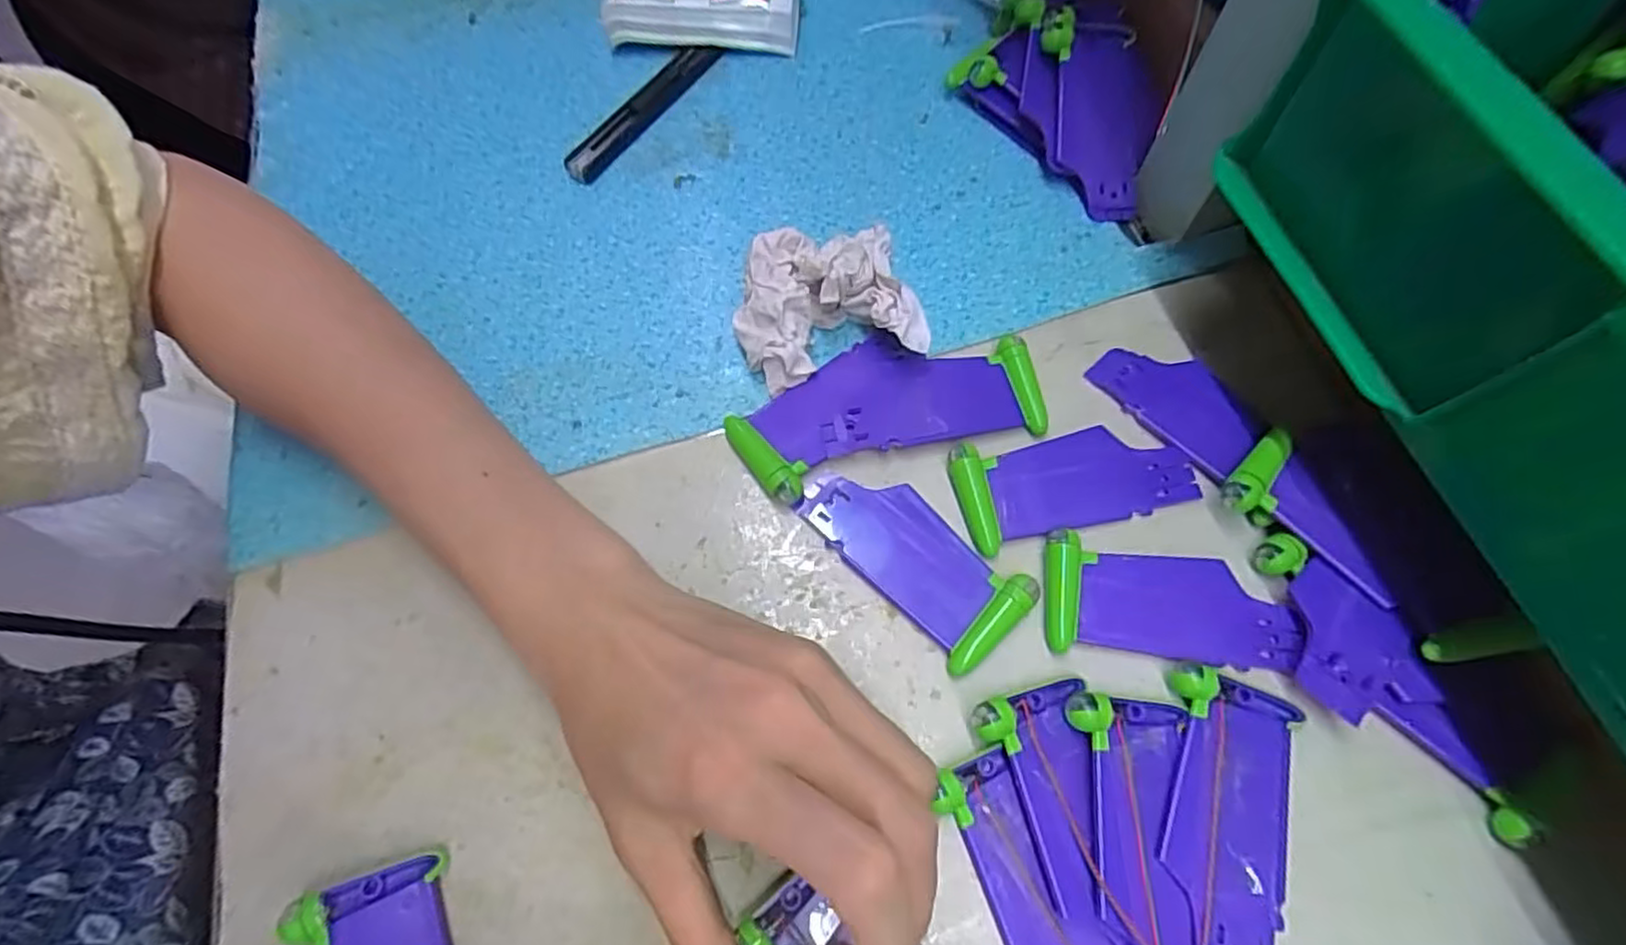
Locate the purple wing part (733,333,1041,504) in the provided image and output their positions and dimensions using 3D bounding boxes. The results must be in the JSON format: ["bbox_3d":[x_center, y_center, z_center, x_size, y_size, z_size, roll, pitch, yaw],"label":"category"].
[{"bbox_3d":[0.030,-0.029,0.288,0.124,0.011,0.057,-16,66,-5],"label":"purple wing part"}]

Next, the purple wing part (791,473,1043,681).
[{"bbox_3d":[0.036,0.029,0.262,0.088,0.008,0.038,41,73,18],"label":"purple wing part"}]

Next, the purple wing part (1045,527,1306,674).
[{"bbox_3d":[0.128,0.046,0.254,0.086,0.008,0.040,5,65,4],"label":"purple wing part"}]

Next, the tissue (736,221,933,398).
[{"bbox_3d":[0.004,-0.069,0.290,0.072,0.038,0.057,-8,65,-2],"label":"tissue"}]

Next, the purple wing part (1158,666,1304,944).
[{"bbox_3d":[0.129,0.110,0.224,0.040,0.009,0.089,19,67,10],"label":"purple wing part"}]

